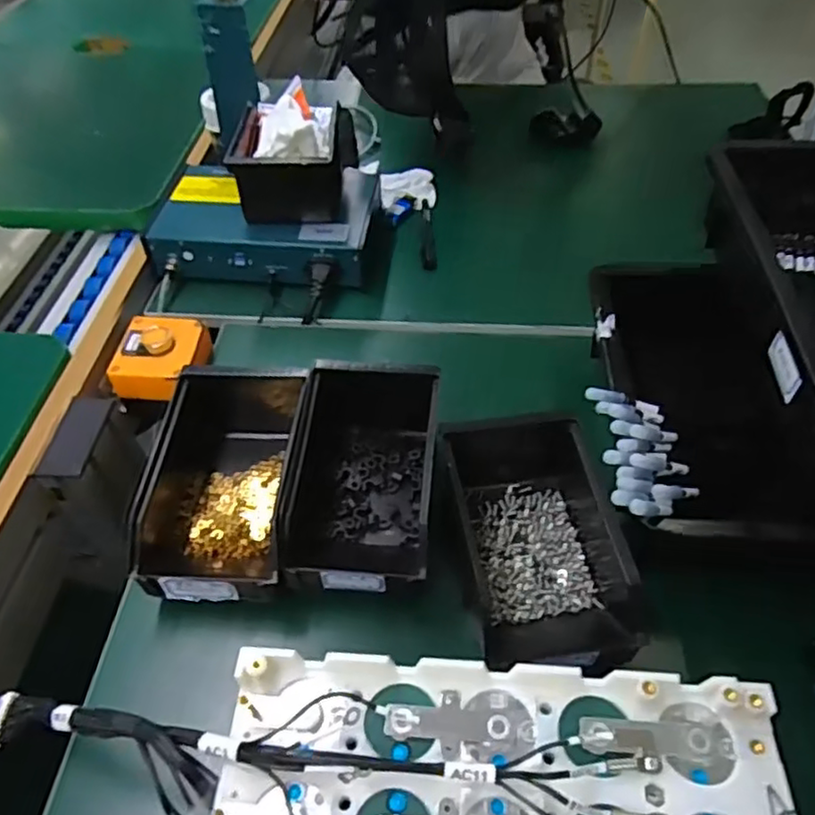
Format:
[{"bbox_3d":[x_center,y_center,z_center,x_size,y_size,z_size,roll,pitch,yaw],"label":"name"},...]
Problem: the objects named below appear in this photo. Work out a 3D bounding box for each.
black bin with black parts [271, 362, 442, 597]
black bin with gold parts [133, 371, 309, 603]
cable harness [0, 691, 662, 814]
[{"bbox_3d":[-0.030,0.048,0.519,0.101,0.085,0.202,4,49,4],"label":"black bin with black parts"},{"bbox_3d":[-0.136,0.047,0.518,0.111,0.079,0.209,1,48,1],"label":"black bin with gold parts"},{"bbox_3d":[-0.046,0.152,0.283,0.293,0.034,0.052,3,49,3],"label":"cable harness"}]

